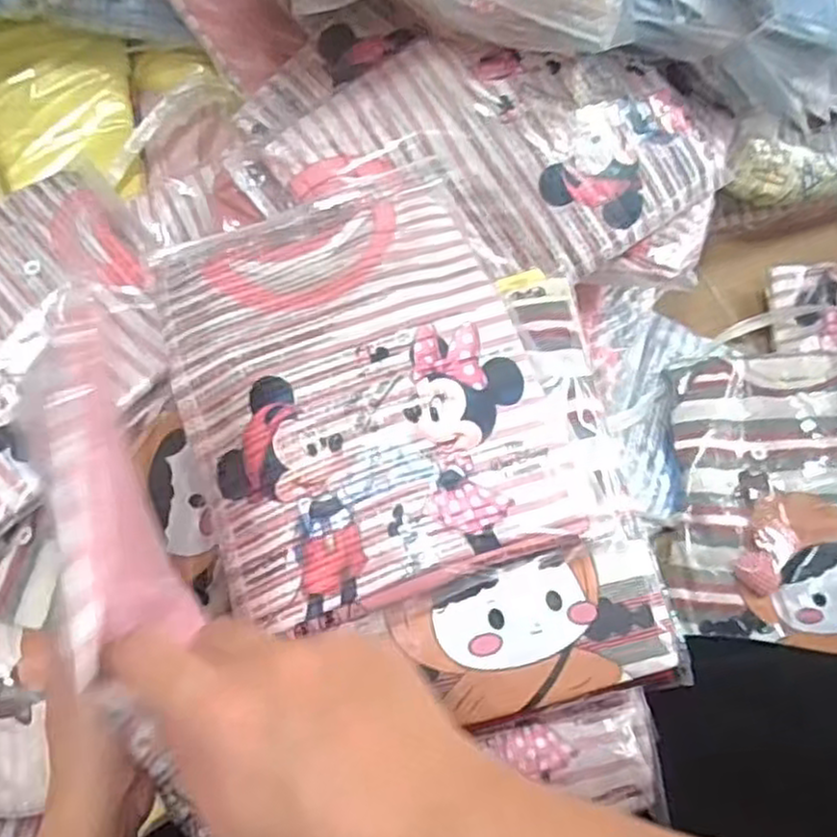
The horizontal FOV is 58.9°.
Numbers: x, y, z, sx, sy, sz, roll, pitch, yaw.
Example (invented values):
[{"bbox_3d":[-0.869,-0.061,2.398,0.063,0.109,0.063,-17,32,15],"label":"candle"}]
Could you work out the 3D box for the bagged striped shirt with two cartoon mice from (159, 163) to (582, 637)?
[{"bbox_3d":[-0.044,-0.031,0.479,0.216,0.057,0.298,-18,70,-6],"label":"bagged striped shirt with two cartoon mice"}]

